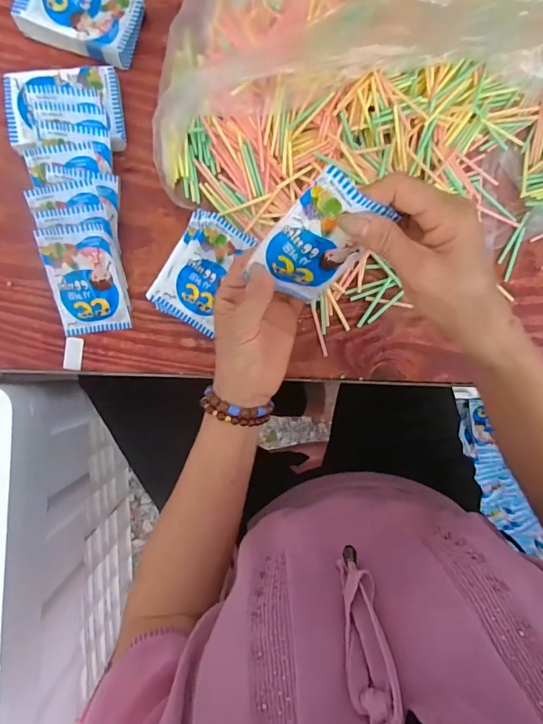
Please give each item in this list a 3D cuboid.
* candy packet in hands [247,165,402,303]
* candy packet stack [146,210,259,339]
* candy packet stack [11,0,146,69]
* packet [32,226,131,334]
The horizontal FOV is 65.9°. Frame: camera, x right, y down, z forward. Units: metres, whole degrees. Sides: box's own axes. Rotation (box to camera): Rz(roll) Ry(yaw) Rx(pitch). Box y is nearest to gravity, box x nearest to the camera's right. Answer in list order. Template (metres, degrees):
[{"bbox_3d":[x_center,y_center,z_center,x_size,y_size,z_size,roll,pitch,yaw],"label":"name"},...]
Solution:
[{"bbox_3d":[0.031,-0.081,0.294,0.060,0.100,0.009,26,51,-19],"label":"candy packet in hands"},{"bbox_3d":[-0.070,-0.092,0.421,0.069,0.022,0.110,28,89,-3],"label":"candy packet stack"},{"bbox_3d":[-0.183,-0.343,0.410,0.109,0.030,0.075,16,89,-3],"label":"candy packet stack"},{"bbox_3d":[-0.180,-0.078,0.407,0.065,0.011,0.103,-7,116,-3],"label":"packet"}]

